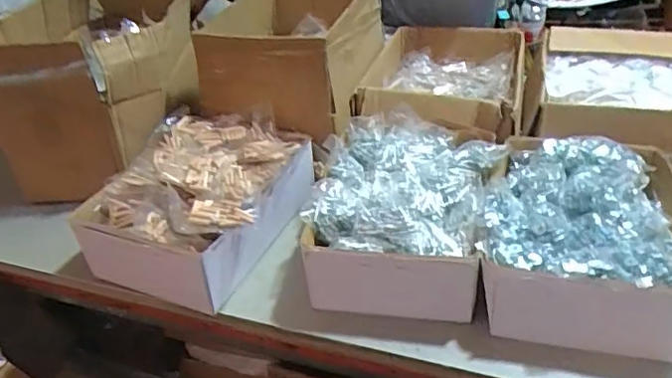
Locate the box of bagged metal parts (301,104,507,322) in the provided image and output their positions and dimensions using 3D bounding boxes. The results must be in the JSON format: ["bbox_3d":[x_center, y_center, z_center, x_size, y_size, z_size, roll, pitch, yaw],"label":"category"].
[{"bbox_3d":[0.093,0.026,0.828,0.233,0.116,0.287,5,36,14],"label":"box of bagged metal parts"}]

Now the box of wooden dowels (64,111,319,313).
[{"bbox_3d":[-0.188,0.011,0.873,0.240,0.117,0.288,11,38,22],"label":"box of wooden dowels"}]

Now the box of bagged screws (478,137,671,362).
[{"bbox_3d":[0.314,0.048,0.763,0.233,0.123,0.296,8,37,19],"label":"box of bagged screws"}]

